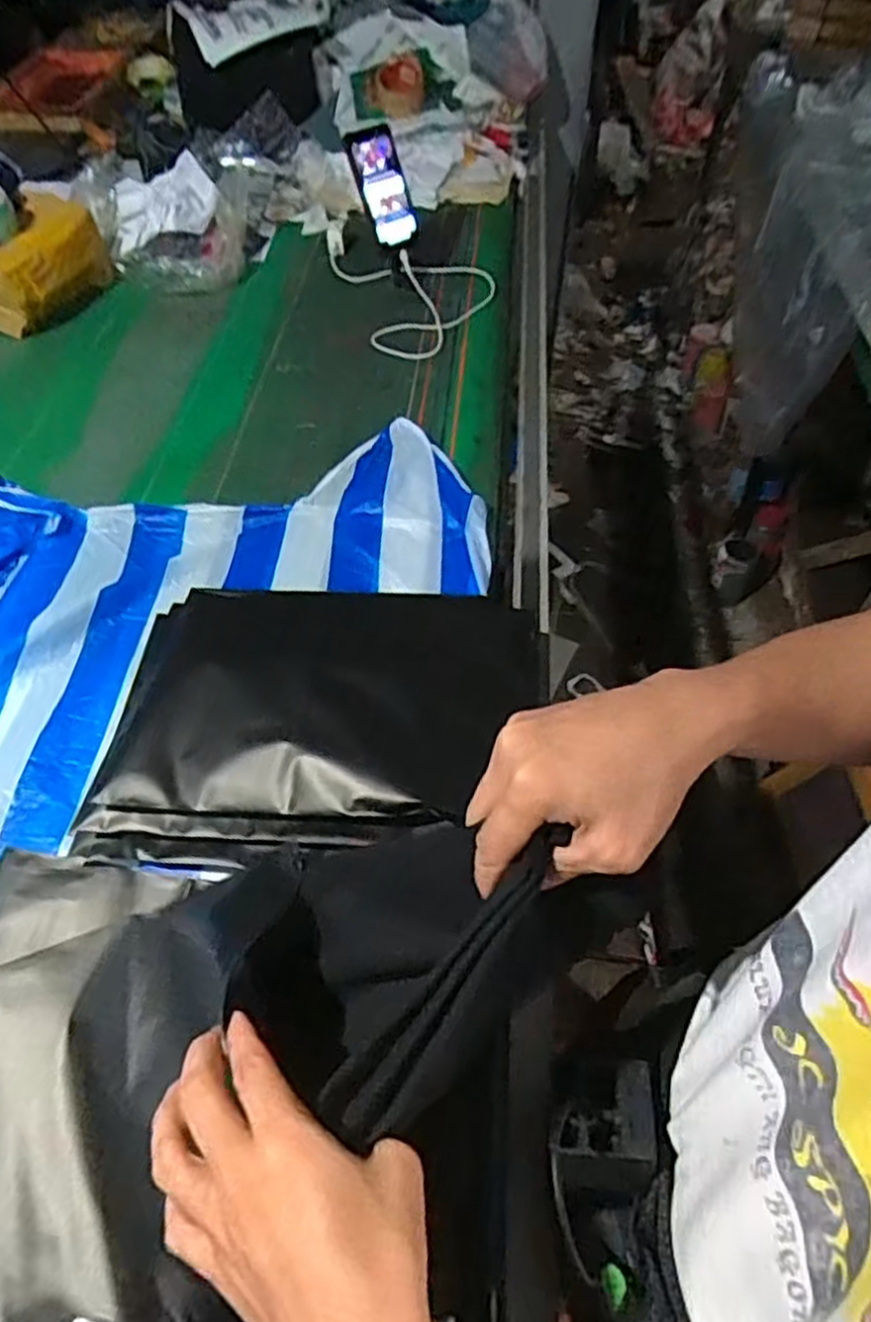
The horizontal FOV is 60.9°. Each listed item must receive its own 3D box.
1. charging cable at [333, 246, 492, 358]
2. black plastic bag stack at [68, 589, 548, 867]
[{"bbox_3d":[-0.023,-0.600,1.181,0.234,0.054,0.357,-15,56,-11],"label":"charging cable"},{"bbox_3d":[-0.095,0.043,0.650,0.363,0.079,0.268,3,54,2],"label":"black plastic bag stack"}]

